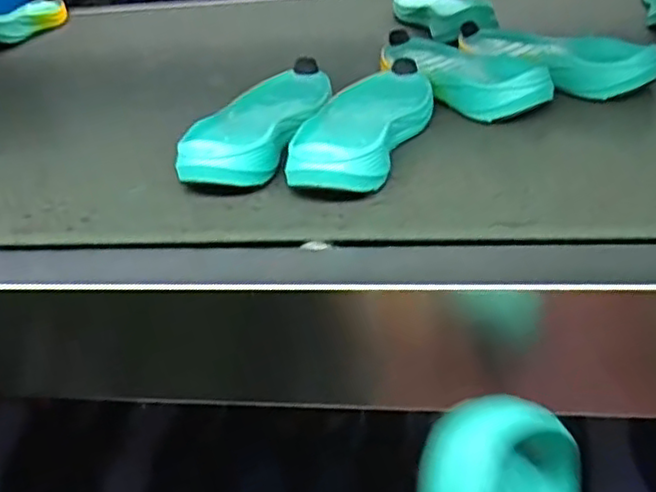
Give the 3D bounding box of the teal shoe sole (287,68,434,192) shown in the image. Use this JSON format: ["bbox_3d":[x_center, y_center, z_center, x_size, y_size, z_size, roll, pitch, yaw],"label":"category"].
[{"bbox_3d":[0.029,-0.099,0.541,0.085,0.040,0.213,6,34,18],"label":"teal shoe sole"}]

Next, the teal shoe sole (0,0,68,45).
[{"bbox_3d":[-0.463,-0.352,1.041,0.078,0.038,0.222,5,33,17],"label":"teal shoe sole"}]

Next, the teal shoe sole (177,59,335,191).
[{"bbox_3d":[-0.054,-0.108,0.570,0.086,0.039,0.209,2,33,12],"label":"teal shoe sole"}]

